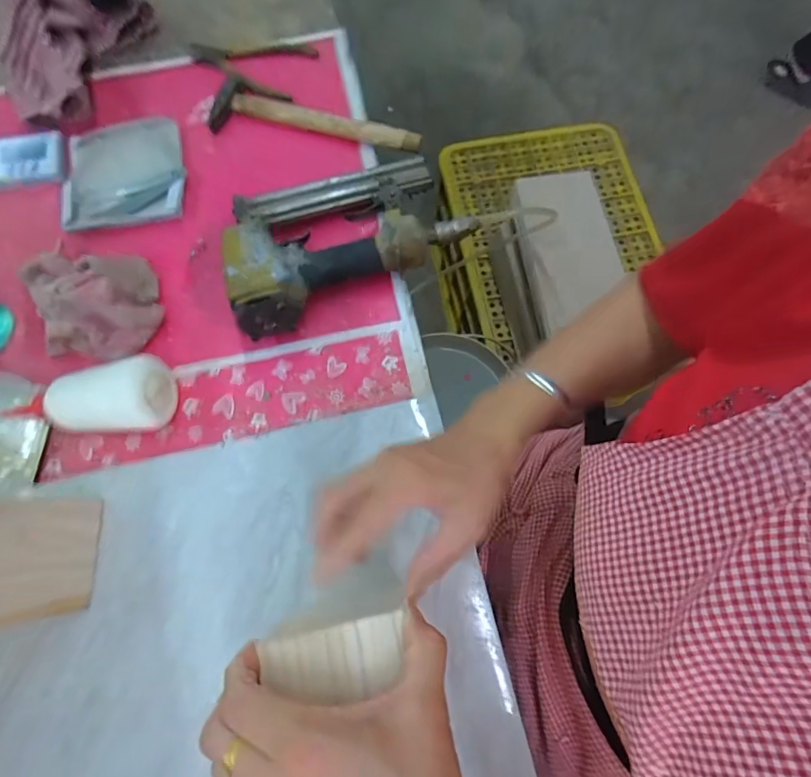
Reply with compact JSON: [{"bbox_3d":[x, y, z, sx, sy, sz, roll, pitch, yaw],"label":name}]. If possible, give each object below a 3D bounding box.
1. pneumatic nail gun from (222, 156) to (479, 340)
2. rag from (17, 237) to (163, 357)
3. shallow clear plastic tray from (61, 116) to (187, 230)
[{"bbox_3d":[-0.066,-0.159,0.446,0.246,0.064,0.158,-24,74,-8],"label":"pneumatic nail gun"},{"bbox_3d":[-0.318,-0.090,0.434,0.144,0.045,0.117,-4,73,-2],"label":"rag"},{"bbox_3d":[-0.313,-0.238,0.493,0.127,0.025,0.119,-10,73,-3],"label":"shallow clear plastic tray"}]

